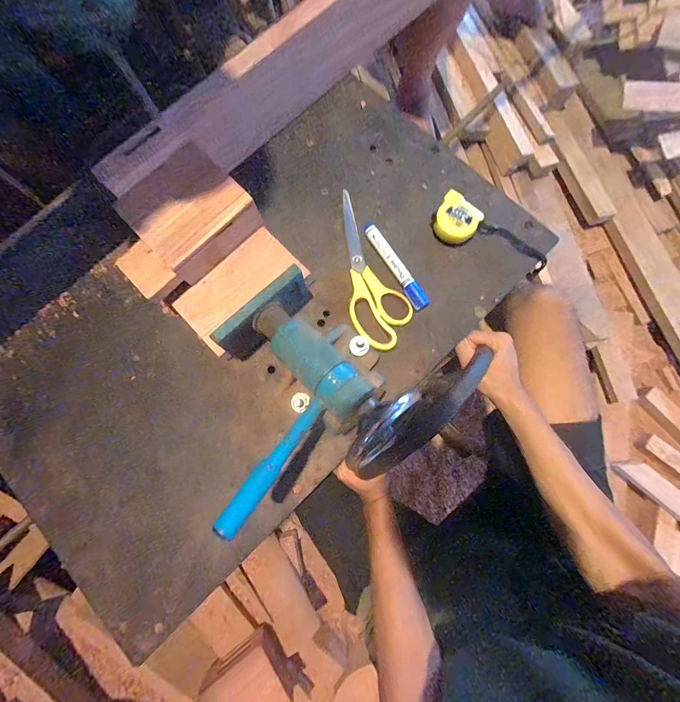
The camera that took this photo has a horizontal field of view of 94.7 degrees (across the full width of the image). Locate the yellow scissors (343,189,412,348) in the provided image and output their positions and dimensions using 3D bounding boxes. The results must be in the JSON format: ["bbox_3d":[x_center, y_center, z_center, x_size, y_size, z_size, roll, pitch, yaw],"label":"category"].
[{"bbox_3d":[0.028,-0.111,0.429,0.076,0.014,0.228,-23,80,-3],"label":"yellow scissors"}]

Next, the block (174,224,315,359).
[{"bbox_3d":[-0.129,-0.080,0.419,0.158,0.031,0.092,-43,81,-7],"label":"block"}]

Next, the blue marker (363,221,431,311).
[{"bbox_3d":[0.075,-0.115,0.426,0.021,0.018,0.137,-30,80,-4],"label":"blue marker"}]

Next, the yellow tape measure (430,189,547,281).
[{"bbox_3d":[0.203,-0.149,0.427,0.166,0.030,0.063,34,82,7],"label":"yellow tape measure"}]

